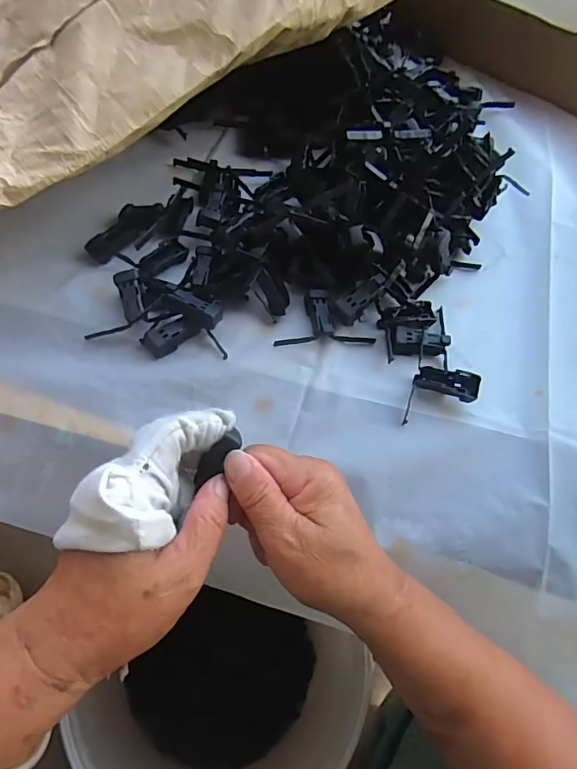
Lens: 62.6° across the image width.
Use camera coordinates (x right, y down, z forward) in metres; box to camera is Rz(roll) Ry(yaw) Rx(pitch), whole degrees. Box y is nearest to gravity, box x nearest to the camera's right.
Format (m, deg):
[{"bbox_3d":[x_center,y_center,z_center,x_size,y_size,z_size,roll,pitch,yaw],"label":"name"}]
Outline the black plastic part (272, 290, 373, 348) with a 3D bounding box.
[{"bbox_3d":[0.029,-0.057,0.398,0.081,0.014,0.048,-3,62,-6],"label":"black plastic part"}]

